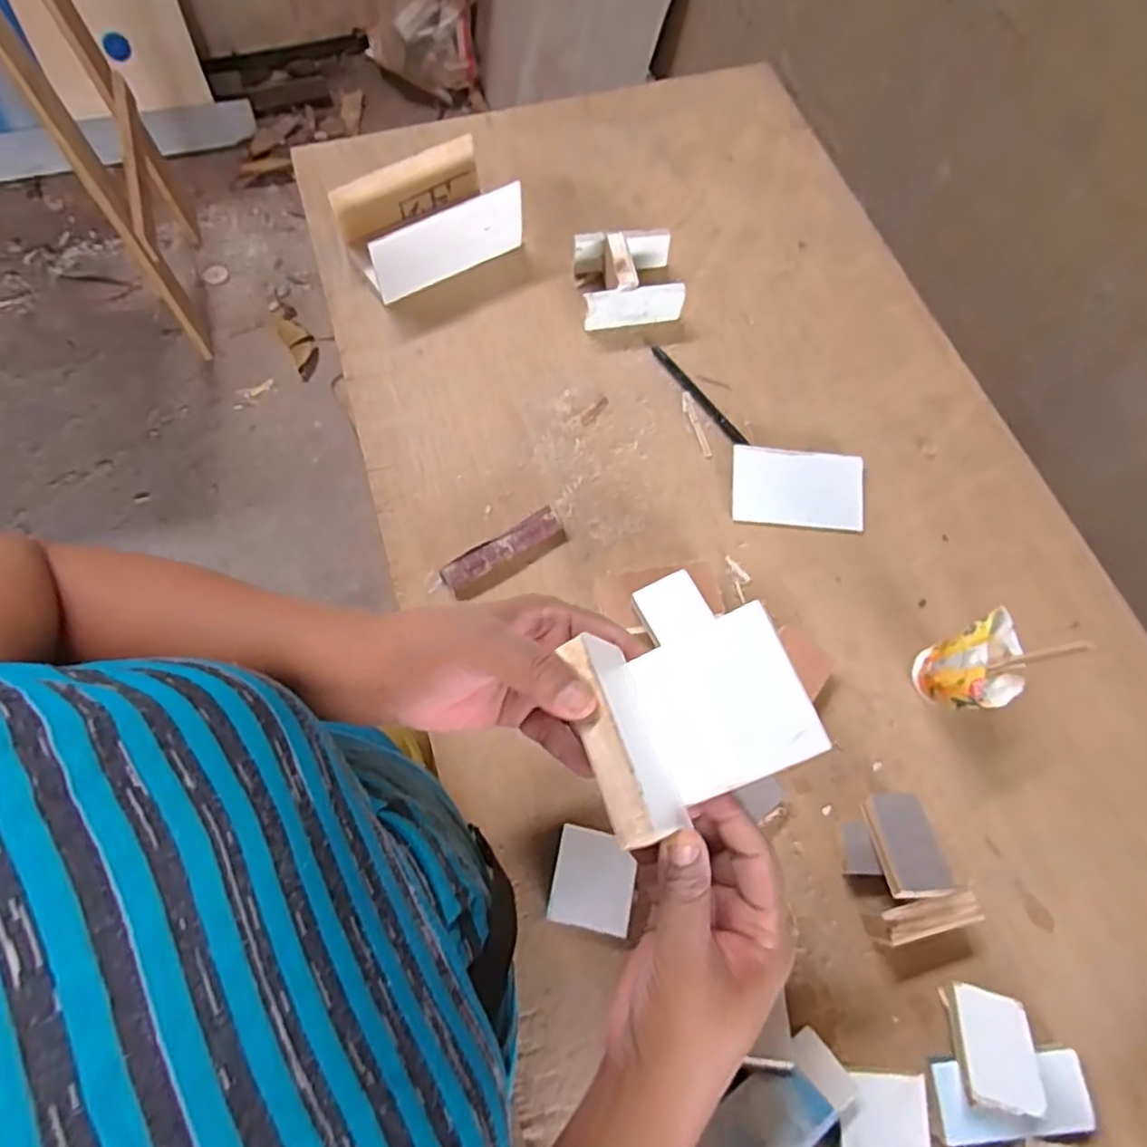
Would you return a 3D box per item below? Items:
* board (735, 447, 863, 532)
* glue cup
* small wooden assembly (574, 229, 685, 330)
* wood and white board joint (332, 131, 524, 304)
[{"bbox_3d":[0.182,-0.069,0.541,0.104,0.006,0.068,5,66,-1],"label":"board"},{"bbox_3d":[0.270,0.059,0.441,0.053,0.107,0.052,1,67,-3],"label":"glue cup"},{"bbox_3d":[0.048,-0.261,0.591,0.088,0.043,0.078,-6,69,-3],"label":"small wooden assembly"},{"bbox_3d":[-0.130,-0.317,0.603,0.145,0.065,0.084,-30,72,-12],"label":"wood and white board joint"}]

